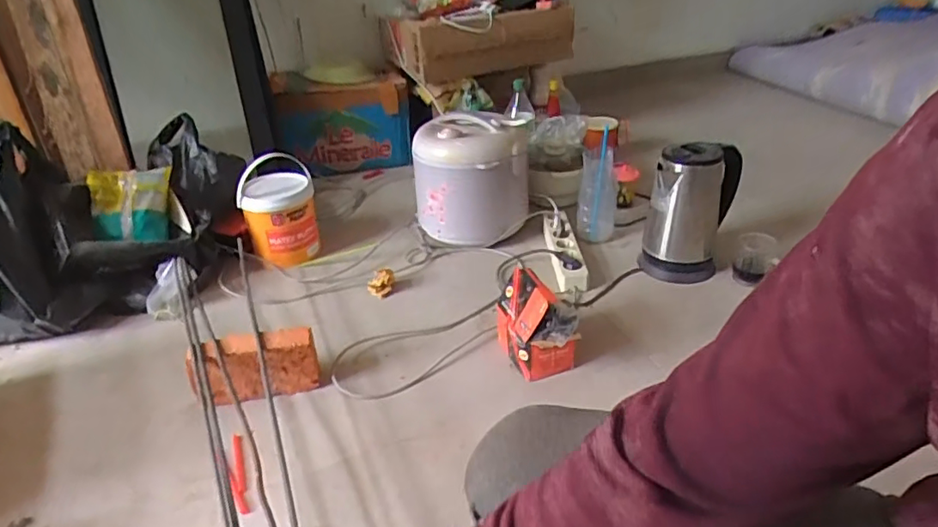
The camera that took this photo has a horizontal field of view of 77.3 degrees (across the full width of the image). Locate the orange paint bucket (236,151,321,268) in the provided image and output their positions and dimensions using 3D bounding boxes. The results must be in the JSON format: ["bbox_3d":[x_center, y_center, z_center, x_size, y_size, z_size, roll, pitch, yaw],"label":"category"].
[{"bbox_3d":[-0.427,-0.132,1.332,0.155,0.213,0.177,-10,33,-12],"label":"orange paint bucket"}]

